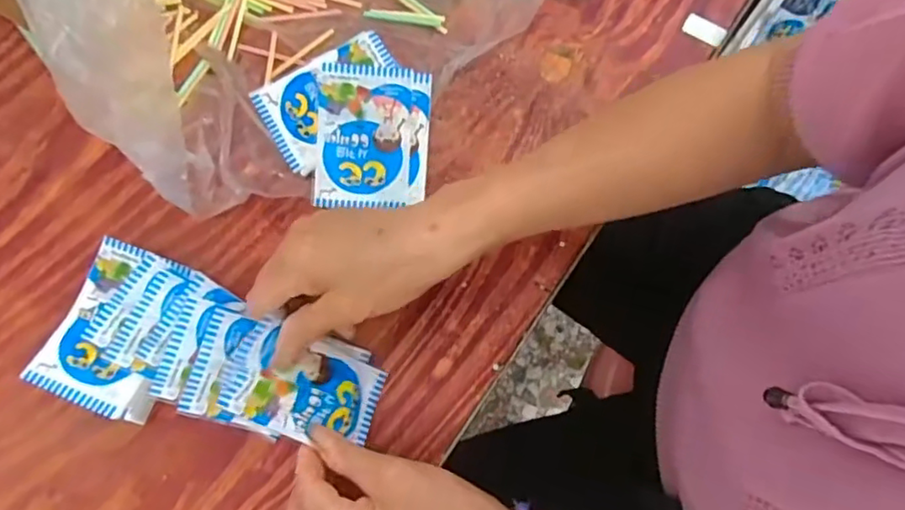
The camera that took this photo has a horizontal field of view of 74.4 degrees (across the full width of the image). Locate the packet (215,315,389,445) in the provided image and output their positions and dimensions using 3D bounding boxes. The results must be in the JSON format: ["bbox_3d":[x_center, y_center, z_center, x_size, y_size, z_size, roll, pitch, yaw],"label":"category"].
[{"bbox_3d":[-0.086,0.081,0.364,0.098,0.010,0.061,37,51,-33],"label":"packet"}]

